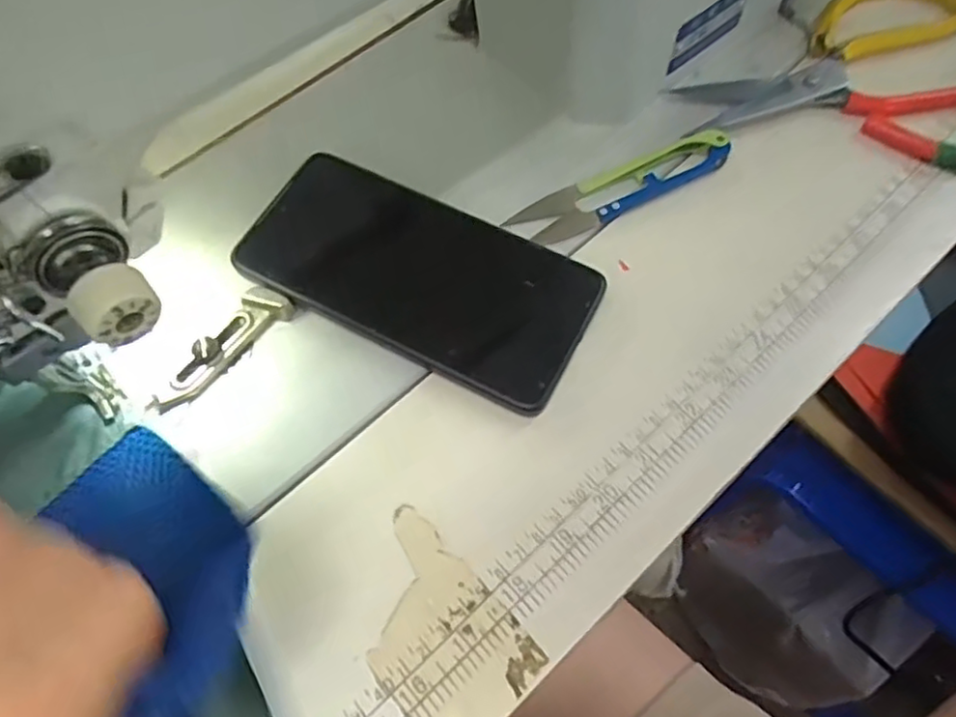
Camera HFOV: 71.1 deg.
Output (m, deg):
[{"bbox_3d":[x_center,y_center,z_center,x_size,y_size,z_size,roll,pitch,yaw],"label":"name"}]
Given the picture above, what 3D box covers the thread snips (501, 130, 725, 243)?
[{"bbox_3d":[0.072,-0.084,0.330,0.112,0.014,0.025,-22,67,-9],"label":"thread snips"}]

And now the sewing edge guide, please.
[{"bbox_3d":[-0.116,-0.005,0.301,0.018,0.012,0.070,40,72,17],"label":"sewing edge guide"}]

